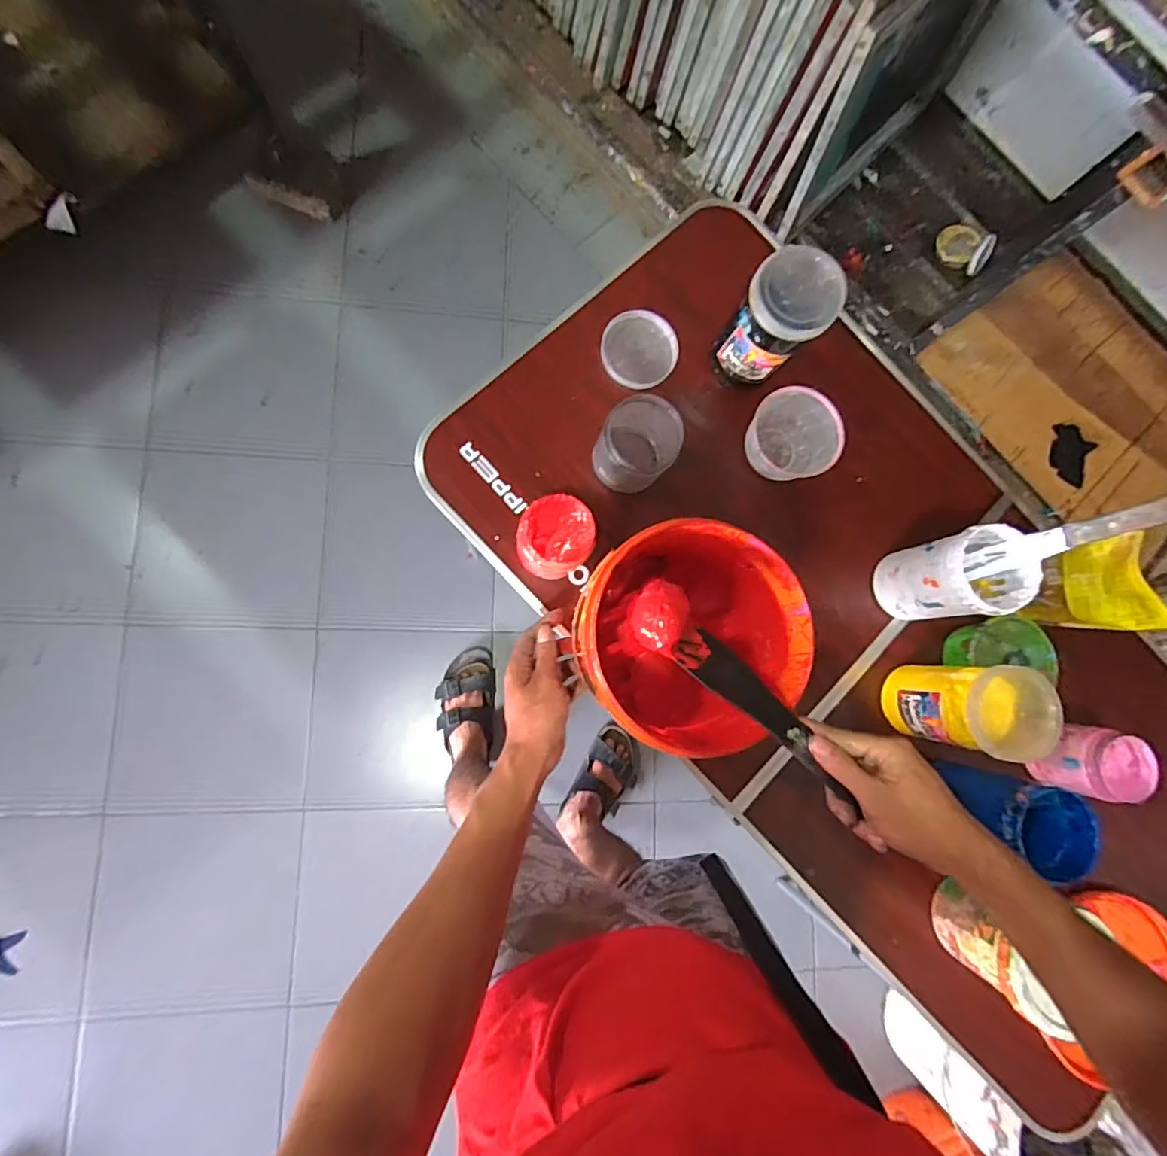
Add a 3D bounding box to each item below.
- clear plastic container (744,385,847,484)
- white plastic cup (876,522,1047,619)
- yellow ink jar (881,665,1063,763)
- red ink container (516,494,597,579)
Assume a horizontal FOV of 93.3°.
[{"bbox_3d":[0.263,-0.182,0.712,0.110,0.068,0.110,-1,83,-8],"label":"clear plastic container"},{"bbox_3d":[0.445,-0.004,0.667,0.101,0.144,0.095,1,83,-8],"label":"white plastic cup"},{"bbox_3d":[0.444,0.152,0.648,0.094,0.146,0.097,5,82,-7],"label":"yellow ink jar"},{"bbox_3d":[-0.034,-0.044,0.634,0.084,0.091,0.081,-4,83,-8],"label":"red ink container"}]

